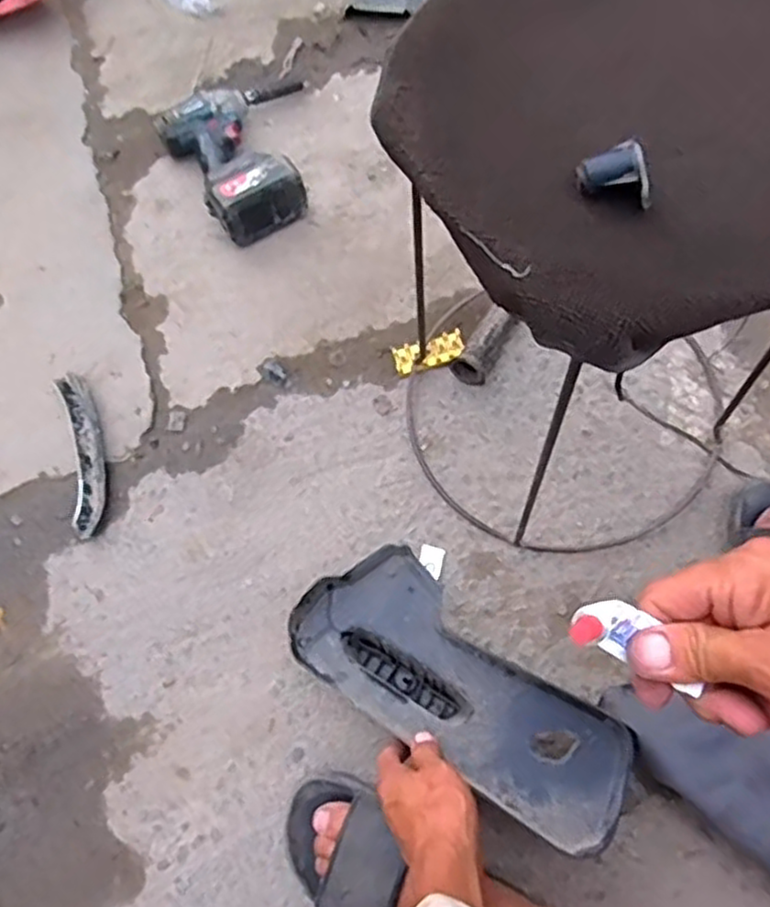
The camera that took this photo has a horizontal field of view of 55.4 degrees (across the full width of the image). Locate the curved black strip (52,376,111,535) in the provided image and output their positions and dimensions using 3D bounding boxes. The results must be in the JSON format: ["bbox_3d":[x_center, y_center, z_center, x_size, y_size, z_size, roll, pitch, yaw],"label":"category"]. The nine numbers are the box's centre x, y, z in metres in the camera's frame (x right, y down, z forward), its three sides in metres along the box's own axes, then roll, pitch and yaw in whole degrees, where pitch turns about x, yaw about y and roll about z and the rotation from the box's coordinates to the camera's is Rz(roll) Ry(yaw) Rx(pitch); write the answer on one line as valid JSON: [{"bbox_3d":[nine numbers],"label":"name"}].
[{"bbox_3d":[-0.355,-0.005,0.867,0.043,0.016,0.208,-16,71,-3],"label":"curved black strip"}]

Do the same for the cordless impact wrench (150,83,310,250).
[{"bbox_3d":[-0.168,-0.411,0.983,0.208,0.083,0.249,-29,70,-7],"label":"cordless impact wrench"}]

